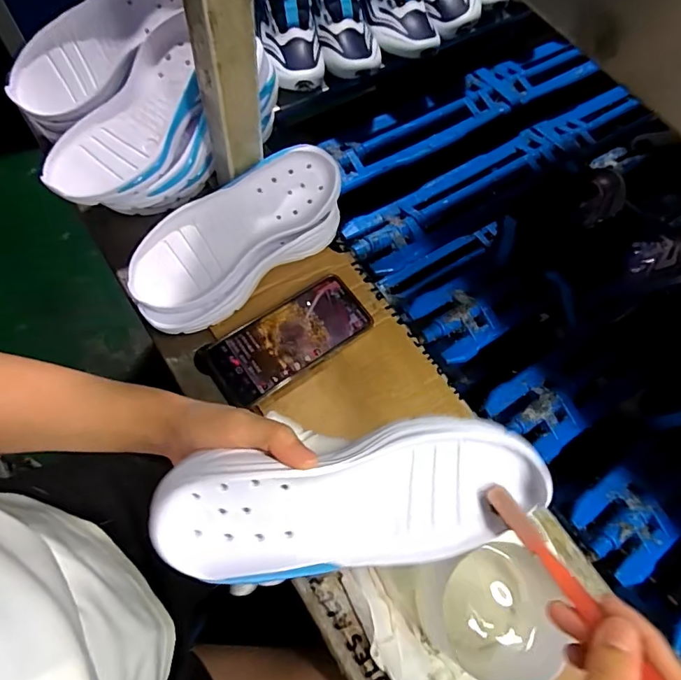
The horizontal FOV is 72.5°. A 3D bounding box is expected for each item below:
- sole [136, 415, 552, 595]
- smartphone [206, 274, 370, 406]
[{"bbox_3d":[0.007,0.105,0.295,0.227,0.043,0.096,-8,102,-4],"label":"sole"},{"bbox_3d":[-0.051,-0.003,0.475,0.165,0.017,0.078,-35,73,-15],"label":"smartphone"}]

